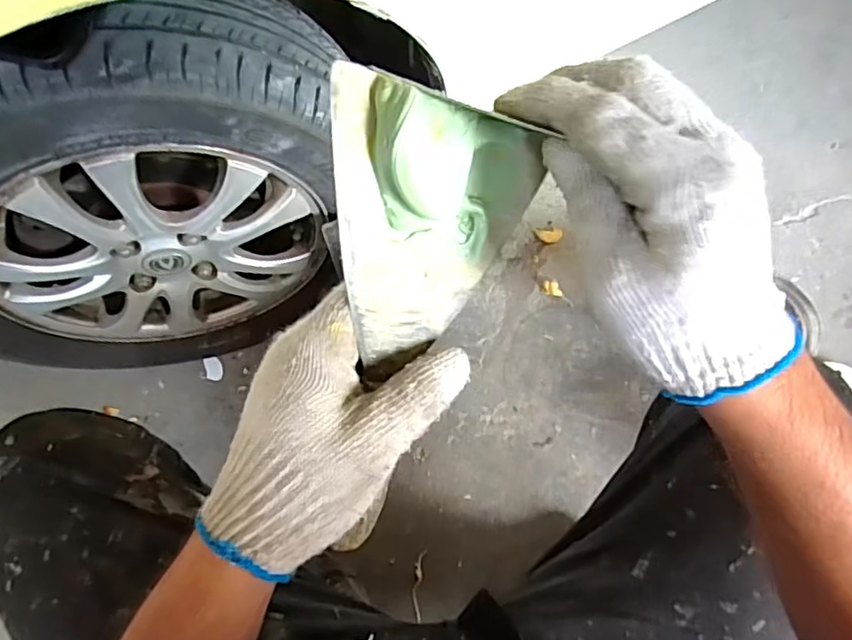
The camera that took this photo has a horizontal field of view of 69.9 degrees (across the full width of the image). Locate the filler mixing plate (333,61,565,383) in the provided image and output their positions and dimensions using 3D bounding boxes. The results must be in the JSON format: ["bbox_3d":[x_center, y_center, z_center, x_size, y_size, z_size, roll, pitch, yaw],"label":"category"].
[{"bbox_3d":[0.009,-0.037,0.262,0.093,0.122,0.018,-8,27,-26],"label":"filler mixing plate"}]

